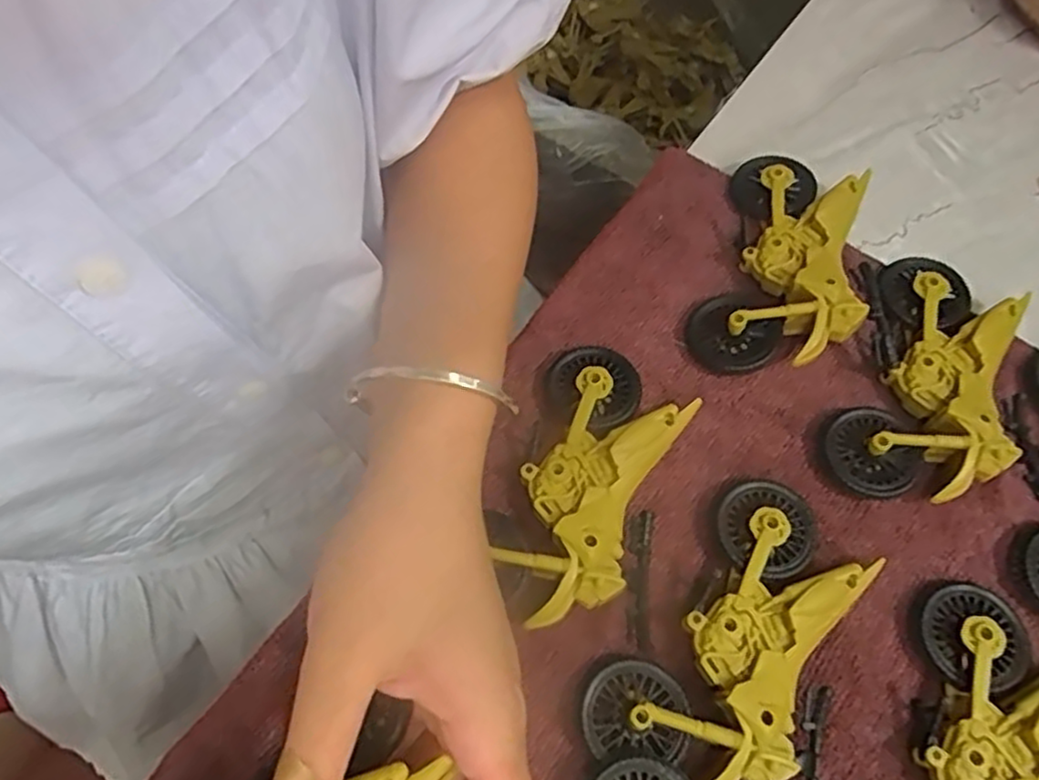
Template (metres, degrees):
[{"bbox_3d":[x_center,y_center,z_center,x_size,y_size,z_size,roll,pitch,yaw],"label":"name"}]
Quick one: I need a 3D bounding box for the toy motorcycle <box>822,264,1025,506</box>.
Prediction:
[{"bbox_3d":[0.172,-0.002,0.287,0.065,0.023,0.111,26,67,11],"label":"toy motorcycle"}]

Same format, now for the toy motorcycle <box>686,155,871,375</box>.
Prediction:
[{"bbox_3d":[0.117,-0.056,0.309,0.059,0.027,0.113,18,66,8],"label":"toy motorcycle"}]

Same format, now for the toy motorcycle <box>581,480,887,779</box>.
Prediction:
[{"bbox_3d":[0.076,0.088,0.246,0.059,0.020,0.113,37,70,16],"label":"toy motorcycle"}]

